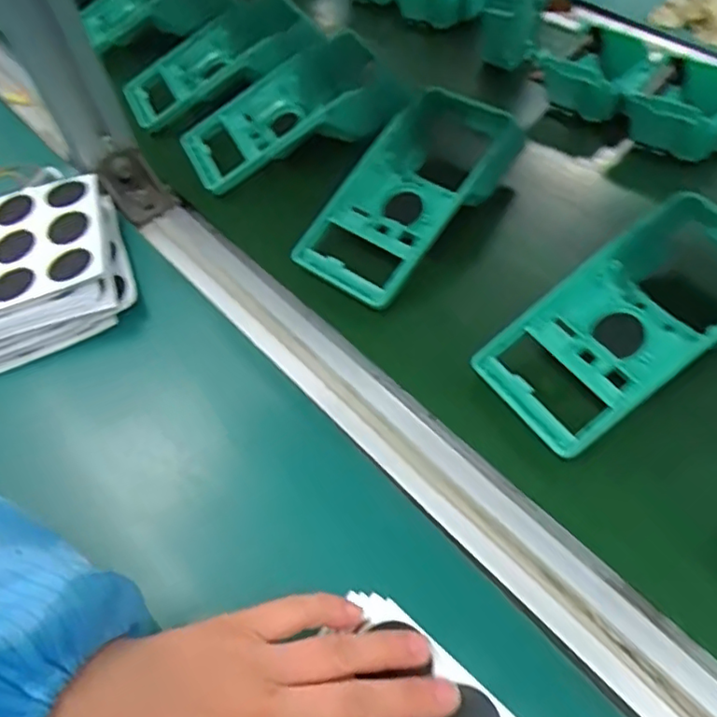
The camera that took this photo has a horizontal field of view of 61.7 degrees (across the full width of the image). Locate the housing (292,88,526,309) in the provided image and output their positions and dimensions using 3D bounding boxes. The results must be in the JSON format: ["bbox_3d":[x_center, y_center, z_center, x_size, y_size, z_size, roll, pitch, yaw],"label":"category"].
[{"bbox_3d":[0.050,-0.131,0.422,0.087,0.044,0.200,35,65,25],"label":"housing"}]

